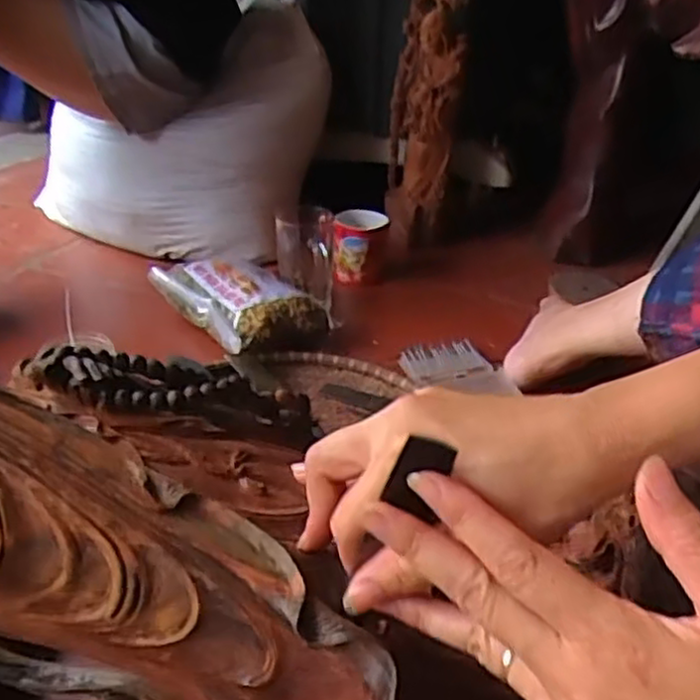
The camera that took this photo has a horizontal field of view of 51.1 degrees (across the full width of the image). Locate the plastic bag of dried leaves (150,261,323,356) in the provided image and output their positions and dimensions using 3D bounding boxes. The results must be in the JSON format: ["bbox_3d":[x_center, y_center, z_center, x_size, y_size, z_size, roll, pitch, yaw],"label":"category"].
[{"bbox_3d":[-0.140,-0.060,0.922,0.139,0.073,0.237,-18,35,-31],"label":"plastic bag of dried leaves"}]

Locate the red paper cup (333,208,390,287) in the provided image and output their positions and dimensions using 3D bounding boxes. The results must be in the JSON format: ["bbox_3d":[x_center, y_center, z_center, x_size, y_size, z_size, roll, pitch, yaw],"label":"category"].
[{"bbox_3d":[0.014,-0.141,1.049,0.076,0.095,0.080,4,30,3],"label":"red paper cup"}]

